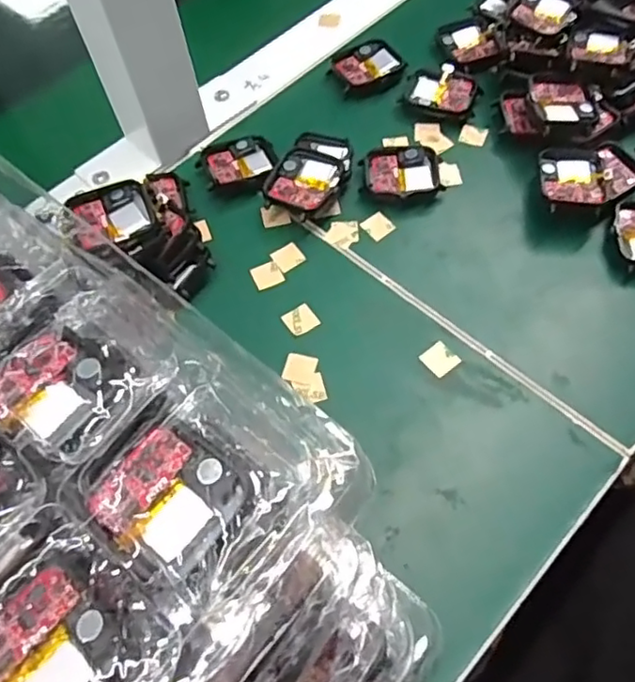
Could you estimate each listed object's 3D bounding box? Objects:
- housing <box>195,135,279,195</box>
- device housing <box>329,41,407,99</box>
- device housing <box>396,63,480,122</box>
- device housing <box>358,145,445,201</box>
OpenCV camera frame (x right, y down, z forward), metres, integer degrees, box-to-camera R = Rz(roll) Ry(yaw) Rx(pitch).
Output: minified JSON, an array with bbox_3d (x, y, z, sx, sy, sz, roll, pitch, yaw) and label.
[{"bbox_3d":[-0.047,-0.107,0.377,0.047,0.009,0.041,-24,62,-9],"label":"housing"},{"bbox_3d":[0.032,-0.182,0.414,0.043,0.009,0.047,-32,63,-14],"label":"device housing"},{"bbox_3d":[0.078,-0.159,0.395,0.047,0.009,0.037,15,63,12],"label":"device housing"},{"bbox_3d":[0.049,-0.098,0.367,0.047,0.010,0.037,-10,60,-2],"label":"device housing"}]

